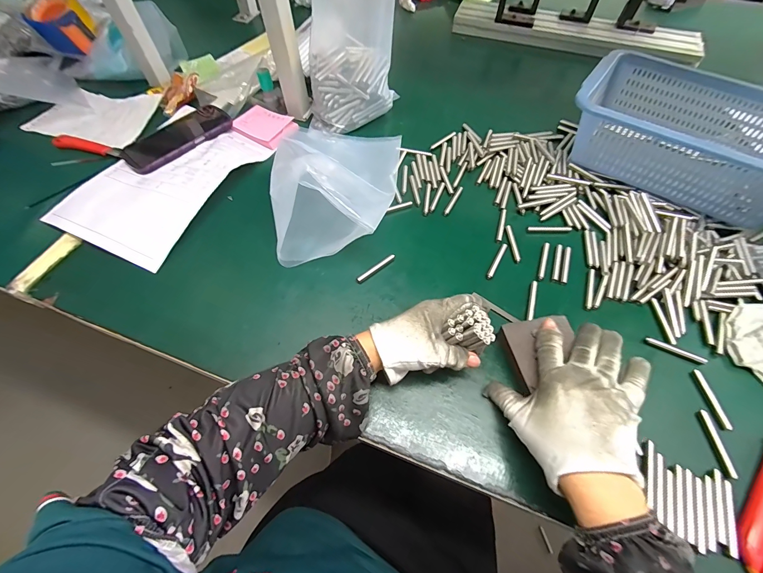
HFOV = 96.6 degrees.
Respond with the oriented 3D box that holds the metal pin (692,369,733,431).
[{"bbox_3d":[0.329,0.111,0.339,0.007,0.007,0.058,-1,60,0],"label":"metal pin"}]

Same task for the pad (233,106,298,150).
[{"bbox_3d":[-0.197,-0.270,0.568,0.109,0.011,0.069,29,64,17],"label":"pad"}]

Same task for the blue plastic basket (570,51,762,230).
[{"bbox_3d":[0.432,-0.214,0.474,0.297,0.094,0.221,35,66,19],"label":"blue plastic basket"}]

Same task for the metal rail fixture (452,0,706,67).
[{"bbox_3d":[0.398,-0.547,0.686,0.476,0.100,0.102,15,60,9],"label":"metal rail fixture"}]

